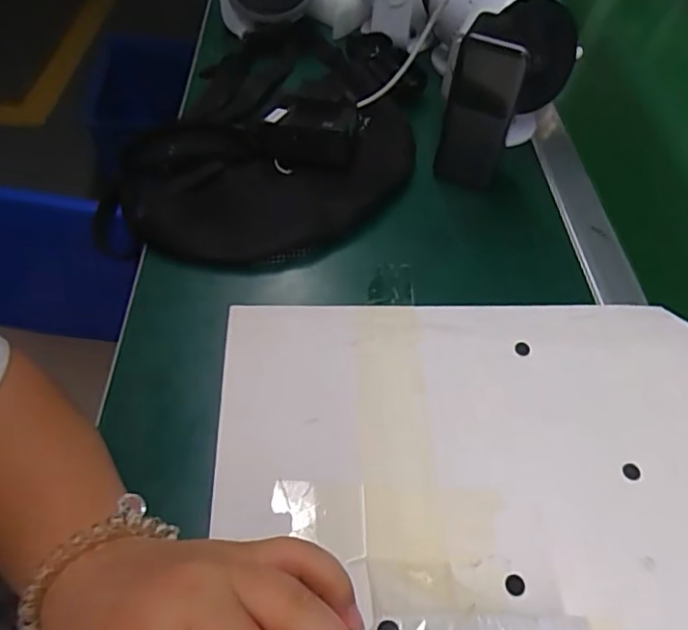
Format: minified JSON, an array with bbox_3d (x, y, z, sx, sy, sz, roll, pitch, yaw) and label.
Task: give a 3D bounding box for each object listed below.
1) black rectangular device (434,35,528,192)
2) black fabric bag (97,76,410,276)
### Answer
[{"bbox_3d":[0.109,-0.159,0.461,0.054,0.129,0.022,11,50,3],"label":"black rectangular device"},{"bbox_3d":[-0.053,-0.121,0.466,0.274,0.050,0.157,-23,57,-23],"label":"black fabric bag"}]

